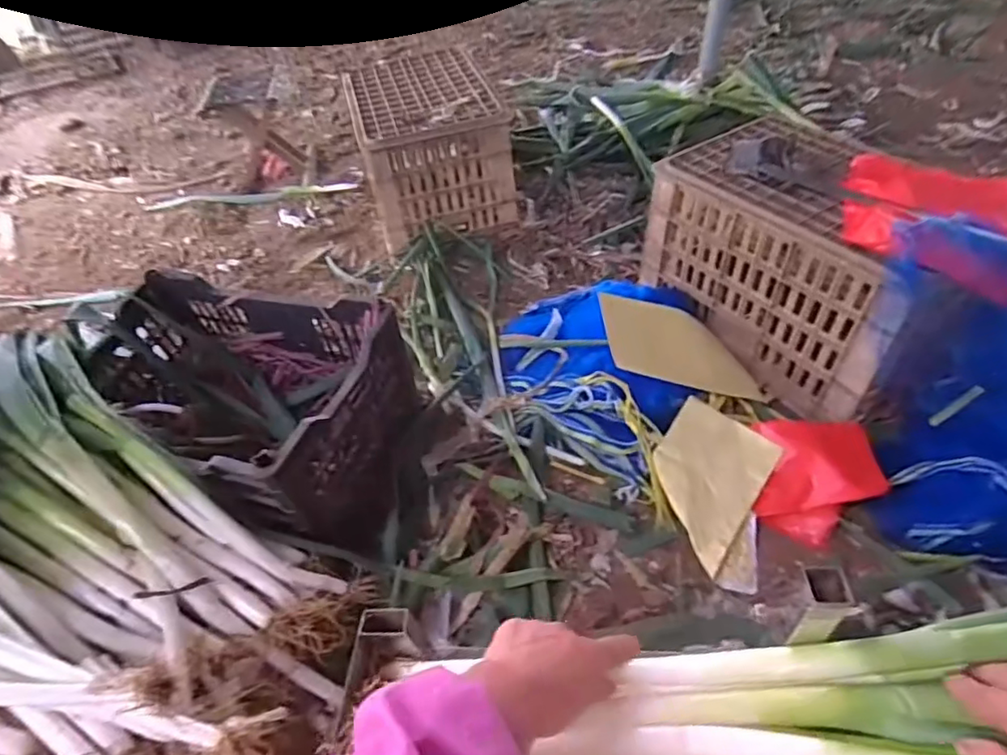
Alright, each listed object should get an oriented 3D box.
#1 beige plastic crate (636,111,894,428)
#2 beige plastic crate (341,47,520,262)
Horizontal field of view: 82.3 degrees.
[{"bbox_3d":[0.514,-0.212,1.019,0.289,0.296,0.472,-25,50,-18],"label":"beige plastic crate"},{"bbox_3d":[-0.196,-0.589,1.457,0.334,0.256,0.452,-17,48,-11],"label":"beige plastic crate"}]

